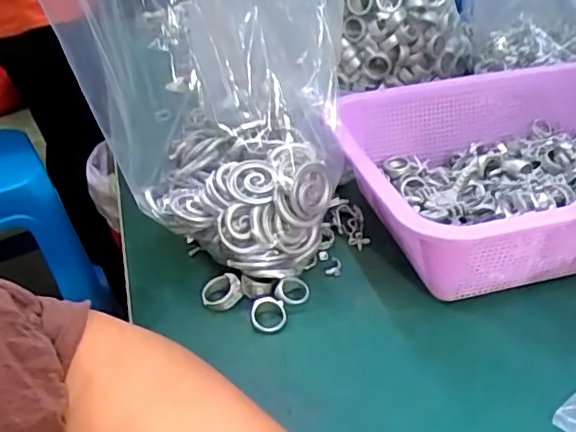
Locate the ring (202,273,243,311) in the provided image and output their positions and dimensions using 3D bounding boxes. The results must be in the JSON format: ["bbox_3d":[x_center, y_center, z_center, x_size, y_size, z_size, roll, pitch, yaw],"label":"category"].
[{"bbox_3d":[-0.046,0.054,0.420,0.028,0.012,0.024,-22,61,12],"label":"ring"}]

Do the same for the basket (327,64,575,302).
[{"bbox_3d":[0.195,-0.038,0.465,0.313,0.084,0.216,-13,34,-10],"label":"basket"}]

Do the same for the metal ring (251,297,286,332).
[{"bbox_3d":[-0.013,0.066,0.402,0.023,0.005,0.027,2,52,-9],"label":"metal ring"}]

